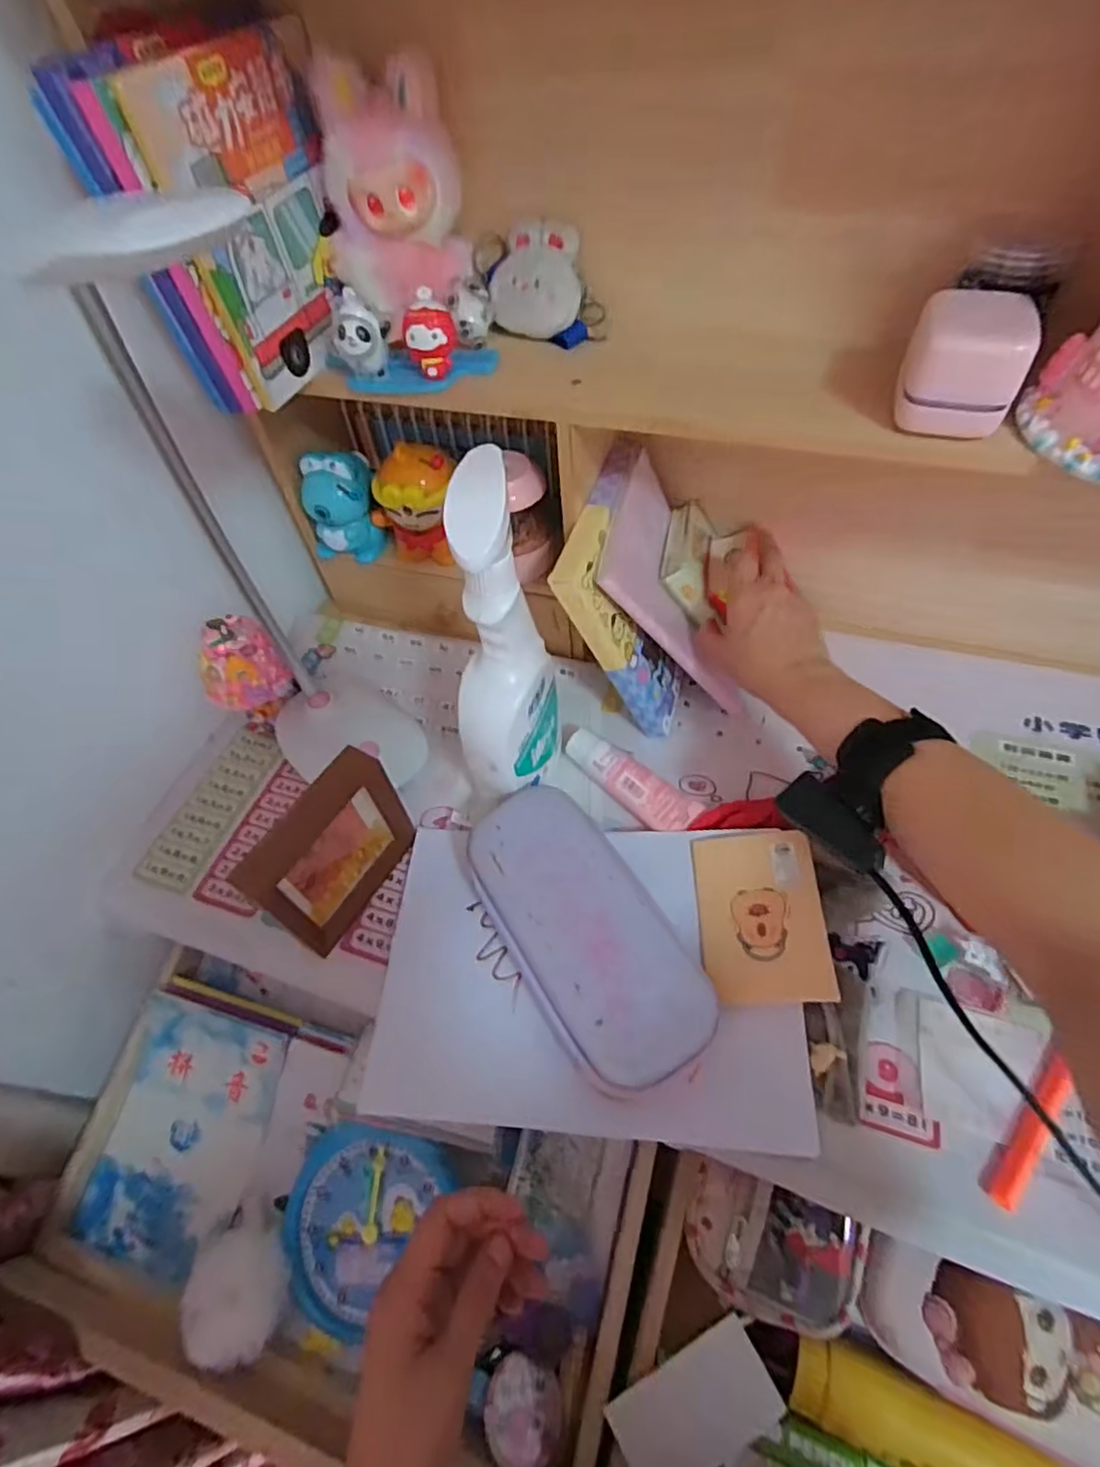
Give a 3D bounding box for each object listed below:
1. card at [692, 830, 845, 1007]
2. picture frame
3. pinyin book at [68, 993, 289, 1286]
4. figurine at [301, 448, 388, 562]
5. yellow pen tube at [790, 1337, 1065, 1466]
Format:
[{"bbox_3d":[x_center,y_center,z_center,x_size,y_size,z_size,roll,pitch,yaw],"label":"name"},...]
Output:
[{"bbox_3d":[0.150,0.128,0.452,0.084,0.012,0.118,-11,58,19],"label":"card"},{"bbox_3d":[-0.160,0.086,0.469,0.035,0.121,0.120,26,60,22],"label":"picture frame"},{"bbox_3d":[-0.293,0.321,0.504,0.136,0.018,0.184,13,78,13],"label":"pinyin book"},{"bbox_3d":[-0.201,-0.220,0.607,0.068,0.096,0.055,-20,55,-10],"label":"figurine"},{"bbox_3d":[0.234,0.420,0.369,0.169,0.035,0.041,16,57,16],"label":"yellow pen tube"}]

